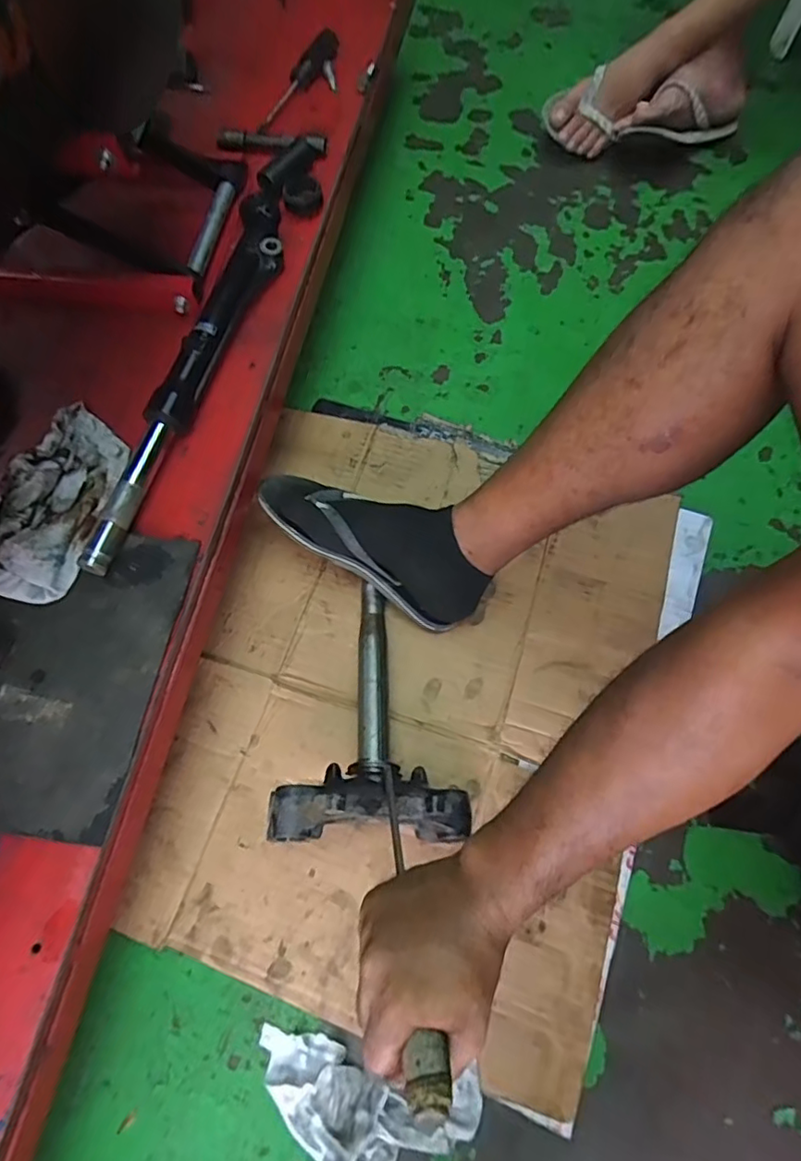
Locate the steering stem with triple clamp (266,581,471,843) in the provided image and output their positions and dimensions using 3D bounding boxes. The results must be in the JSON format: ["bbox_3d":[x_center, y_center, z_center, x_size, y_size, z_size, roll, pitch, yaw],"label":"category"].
[{"bbox_3d":[-0.022,0.112,0.547,0.167,0.081,0.247,0,68,3],"label":"steering stem with triple clamp"}]

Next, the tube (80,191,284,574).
[{"bbox_3d":[-0.205,-0.234,0.602,0.071,0.039,0.499,10,69,7],"label":"tube"}]

